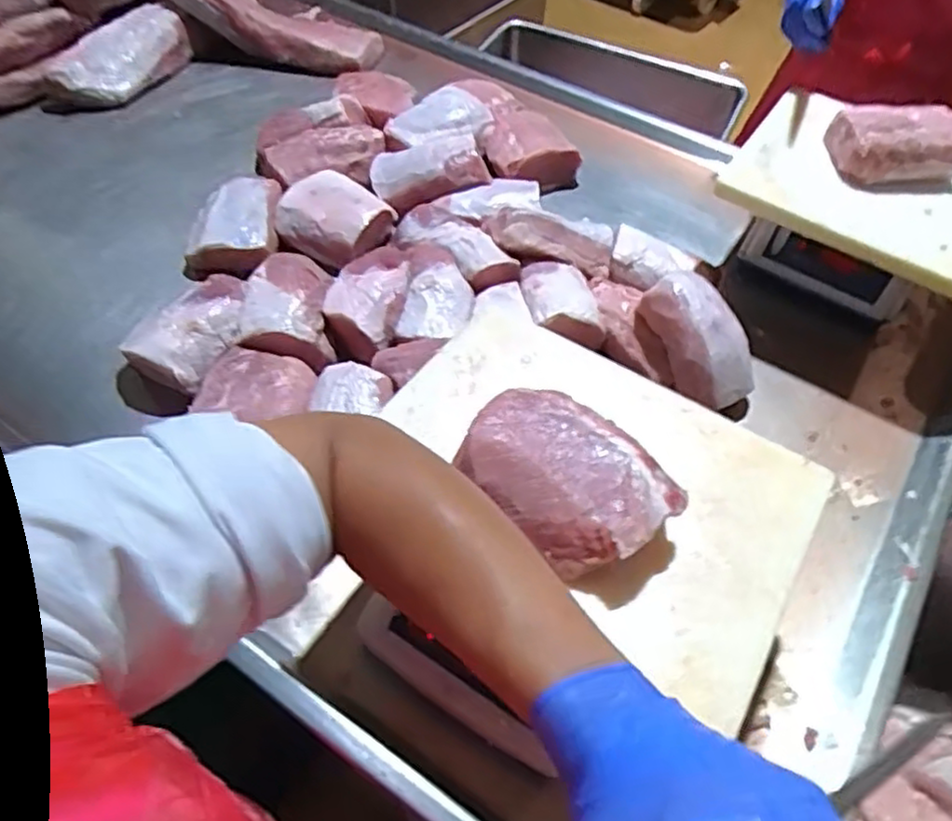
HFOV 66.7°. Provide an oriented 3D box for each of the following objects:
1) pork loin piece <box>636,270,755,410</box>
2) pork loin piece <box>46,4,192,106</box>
[{"bbox_3d":[0.276,-0.089,0.905,0.099,0.075,0.180,-24,83,-5],"label":"pork loin piece"},{"bbox_3d":[-0.642,-0.649,1.315,0.144,0.102,0.242,11,52,6],"label":"pork loin piece"}]

